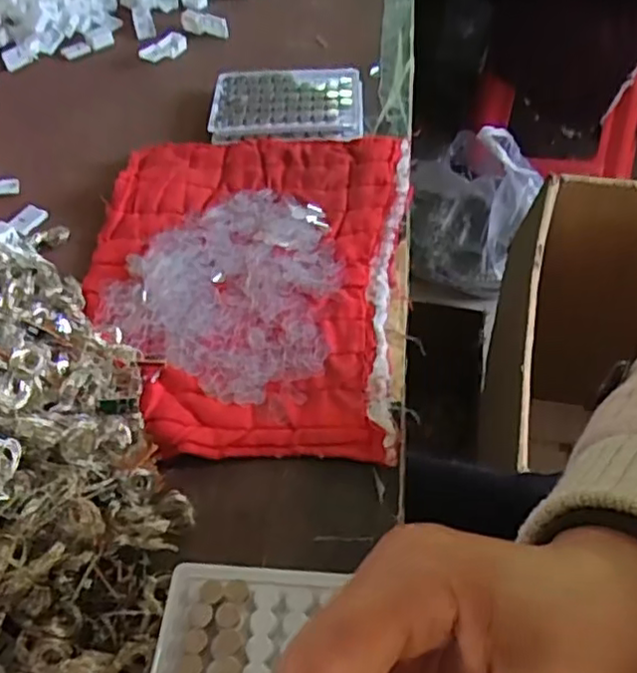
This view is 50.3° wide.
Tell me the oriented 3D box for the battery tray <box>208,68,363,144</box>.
[{"bbox_3d":[-0.028,-0.209,0.605,0.130,0.014,0.105,-1,50,2],"label":"battery tray"}]

